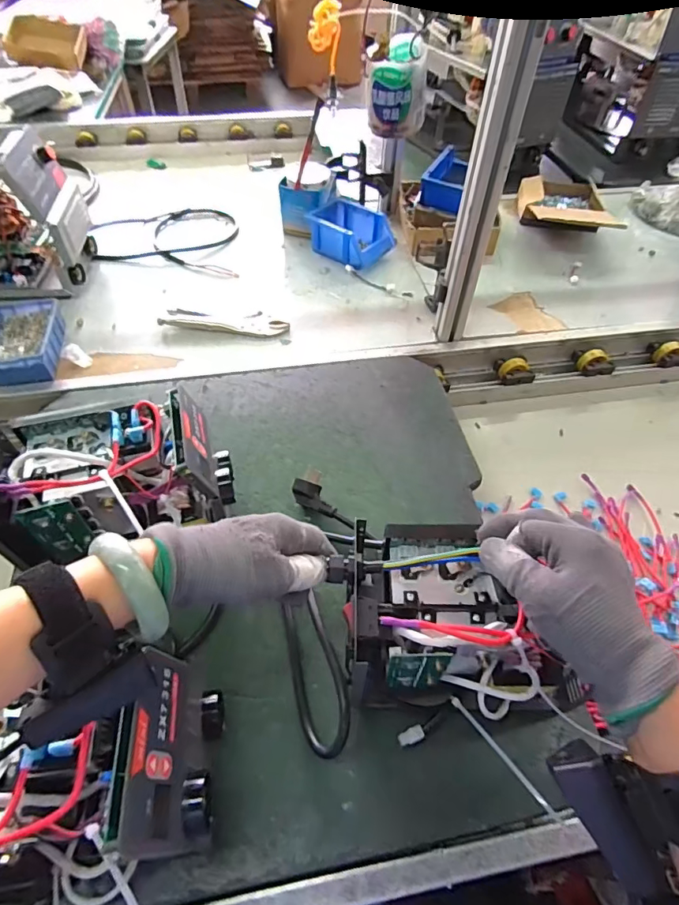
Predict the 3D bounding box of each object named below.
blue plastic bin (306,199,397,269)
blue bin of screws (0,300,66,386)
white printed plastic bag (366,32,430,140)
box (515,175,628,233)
[{"bbox_3d":[0.022,-0.431,0.941,0.160,0.069,0.121,26,56,17],"label":"blue plastic bin"},{"bbox_3d":[-0.492,-0.169,0.738,0.103,0.048,0.152,-7,53,-7],"label":"blue bin of screws"},{"bbox_3d":[0.058,-0.377,0.493,0.063,0.073,0.061,8,53,4],"label":"white printed plastic bag"},{"bbox_3d":[0.492,-0.529,1.039,0.192,0.061,0.242,7,52,4],"label":"box"}]

